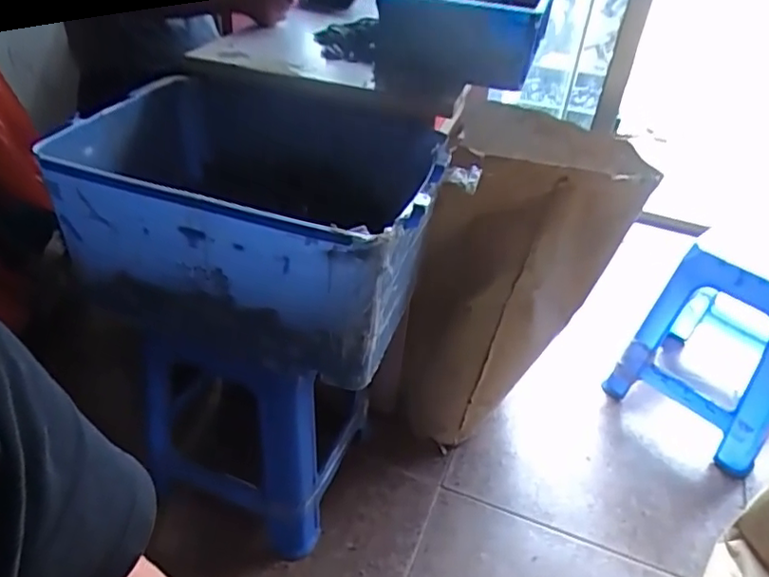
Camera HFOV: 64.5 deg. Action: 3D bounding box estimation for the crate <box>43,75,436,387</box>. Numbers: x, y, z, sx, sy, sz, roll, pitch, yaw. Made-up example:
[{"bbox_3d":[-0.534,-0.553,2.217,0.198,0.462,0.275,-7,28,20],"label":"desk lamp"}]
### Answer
[{"bbox_3d":[-0.184,-0.104,0.913,0.472,0.279,0.396,12,37,9],"label":"crate"}]

